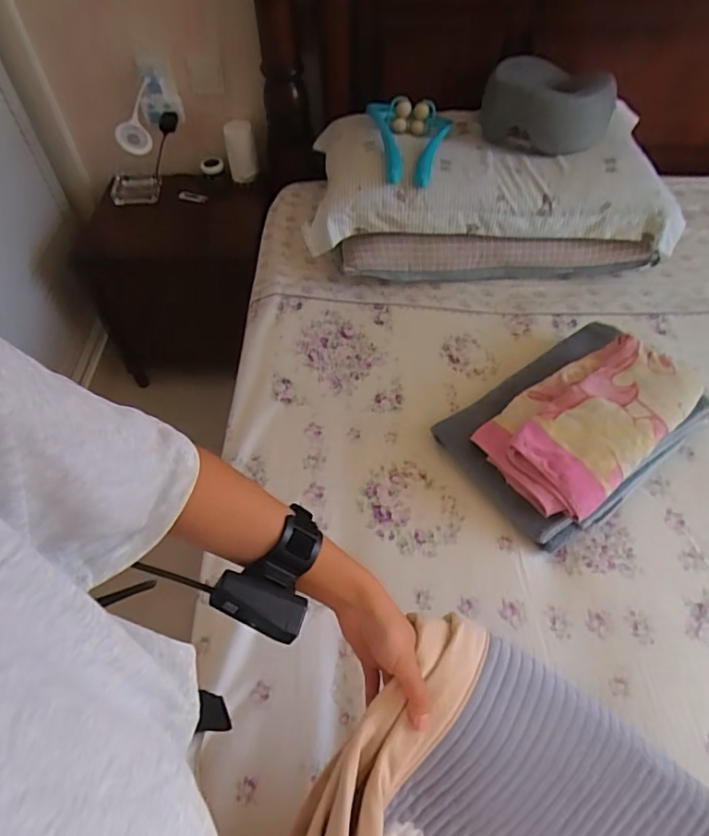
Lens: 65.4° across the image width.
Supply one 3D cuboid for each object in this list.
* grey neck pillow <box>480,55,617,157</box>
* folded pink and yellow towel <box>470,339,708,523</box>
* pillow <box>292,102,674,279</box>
[{"bbox_3d":[0.400,-0.651,1.154,0.245,0.122,0.205,0,52,2],"label":"grey neck pillow"},{"bbox_3d":[0.369,0.002,0.869,0.314,0.079,0.198,-31,57,-20],"label":"folded pink and yellow towel"},{"bbox_3d":[0.287,-0.513,1.240,0.753,0.243,0.397,0,55,4],"label":"pillow"}]

